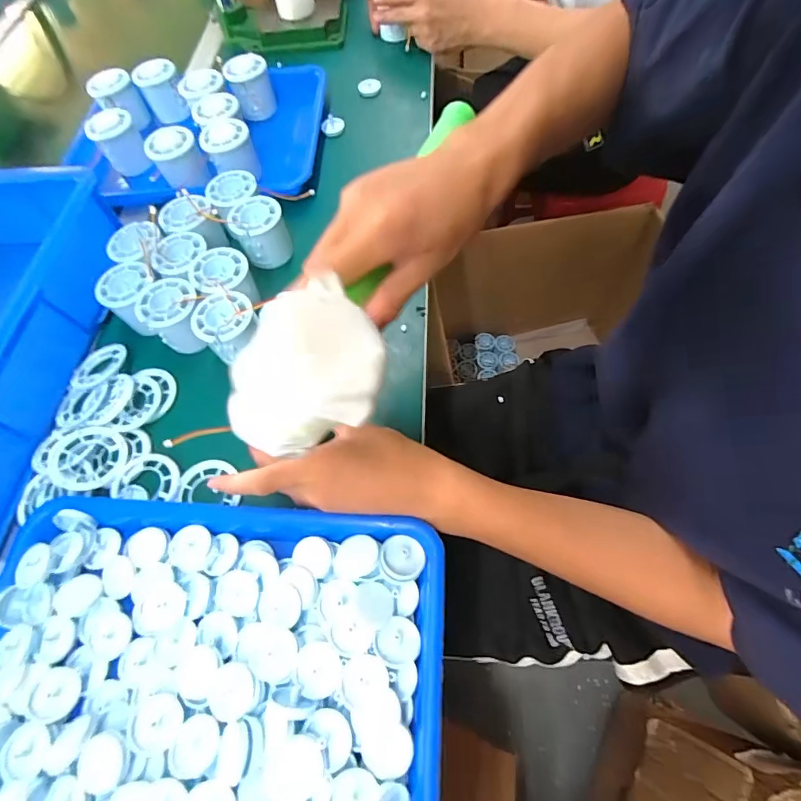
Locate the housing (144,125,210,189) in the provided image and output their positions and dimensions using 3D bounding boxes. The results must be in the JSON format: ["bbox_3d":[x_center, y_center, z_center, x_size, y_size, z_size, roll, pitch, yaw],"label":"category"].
[{"bbox_3d":[-0.267,-0.290,0.515,0.055,0.048,0.058,-3,64,5],"label":"housing"}]

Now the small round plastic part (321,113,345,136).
[{"bbox_3d":[-0.091,-0.371,0.575,0.030,0.013,0.028,-3,64,5],"label":"small round plastic part"}]

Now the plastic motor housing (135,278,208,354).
[{"bbox_3d":[-0.216,-0.081,0.419,0.056,0.051,0.058,-4,58,6],"label":"plastic motor housing"}]

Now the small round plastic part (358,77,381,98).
[{"bbox_3d":[-0.044,-0.450,0.615,0.034,0.010,0.034,-7,64,3],"label":"small round plastic part"}]

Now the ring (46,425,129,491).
[{"bbox_3d":[-0.279,0.051,0.378,0.068,0.011,0.058,-11,64,1],"label":"ring"}]

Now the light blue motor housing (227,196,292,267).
[{"bbox_3d":[-0.151,-0.182,0.469,0.055,0.058,0.053,-30,59,-10],"label":"light blue motor housing"}]

